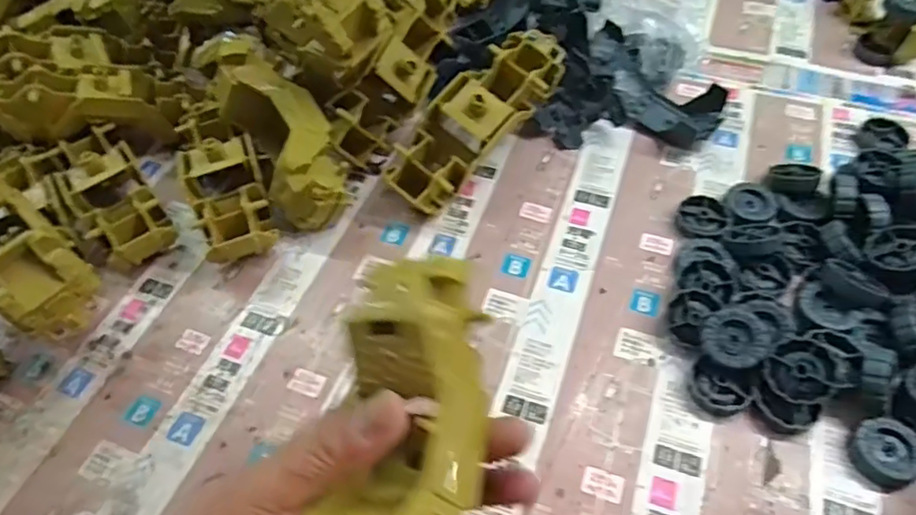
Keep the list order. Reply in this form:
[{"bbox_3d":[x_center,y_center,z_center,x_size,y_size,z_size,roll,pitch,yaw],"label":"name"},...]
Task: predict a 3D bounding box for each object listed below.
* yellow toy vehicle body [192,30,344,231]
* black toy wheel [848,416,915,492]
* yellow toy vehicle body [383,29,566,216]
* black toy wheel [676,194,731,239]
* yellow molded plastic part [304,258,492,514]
[{"bbox_3d":[-0.139,-0.100,0.480,0.065,0.055,0.164,-30,77,-17],"label":"yellow toy vehicle body"},{"bbox_3d":[0.251,0.113,0.358,0.038,0.013,0.036,-2,53,2],"label":"black toy wheel"},{"bbox_3d":[0.019,-0.111,0.483,0.059,0.052,0.177,37,78,28],"label":"yellow toy vehicle body"},{"bbox_3d":[0.186,-0.028,0.466,0.037,0.012,0.041,16,56,15],"label":"black toy wheel"},{"bbox_3d":[-0.023,0.085,0.247,0.060,0.053,0.165,7,69,10],"label":"yellow molded plastic part"}]

